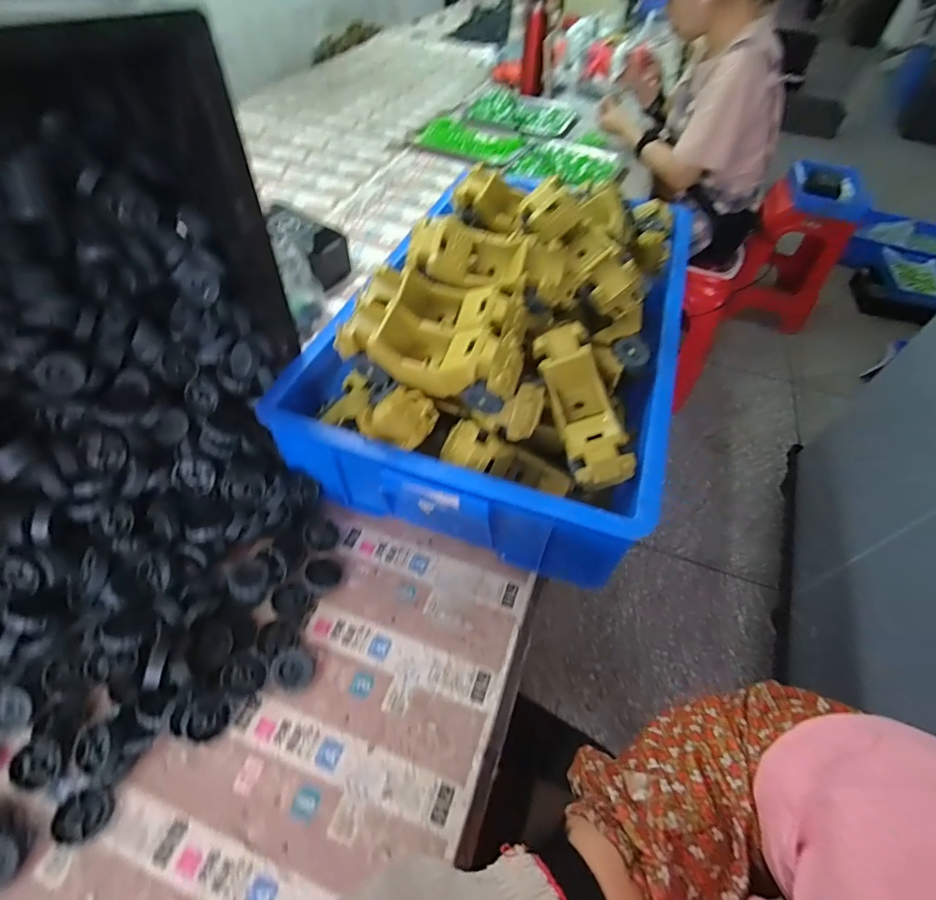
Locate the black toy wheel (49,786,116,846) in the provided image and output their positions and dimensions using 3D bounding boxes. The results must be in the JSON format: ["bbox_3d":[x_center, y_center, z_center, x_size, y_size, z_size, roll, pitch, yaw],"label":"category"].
[{"bbox_3d":[-0.299,0.283,0.365,0.038,0.009,0.034,-6,53,-10],"label":"black toy wheel"}]

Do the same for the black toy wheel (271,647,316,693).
[{"bbox_3d":[-0.161,0.204,0.438,0.037,0.016,0.037,6,72,-21],"label":"black toy wheel"}]

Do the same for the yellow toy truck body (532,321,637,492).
[{"bbox_3d":[0.109,-0.041,0.456,0.057,0.057,0.159,-12,75,-11],"label":"yellow toy truck body"}]

